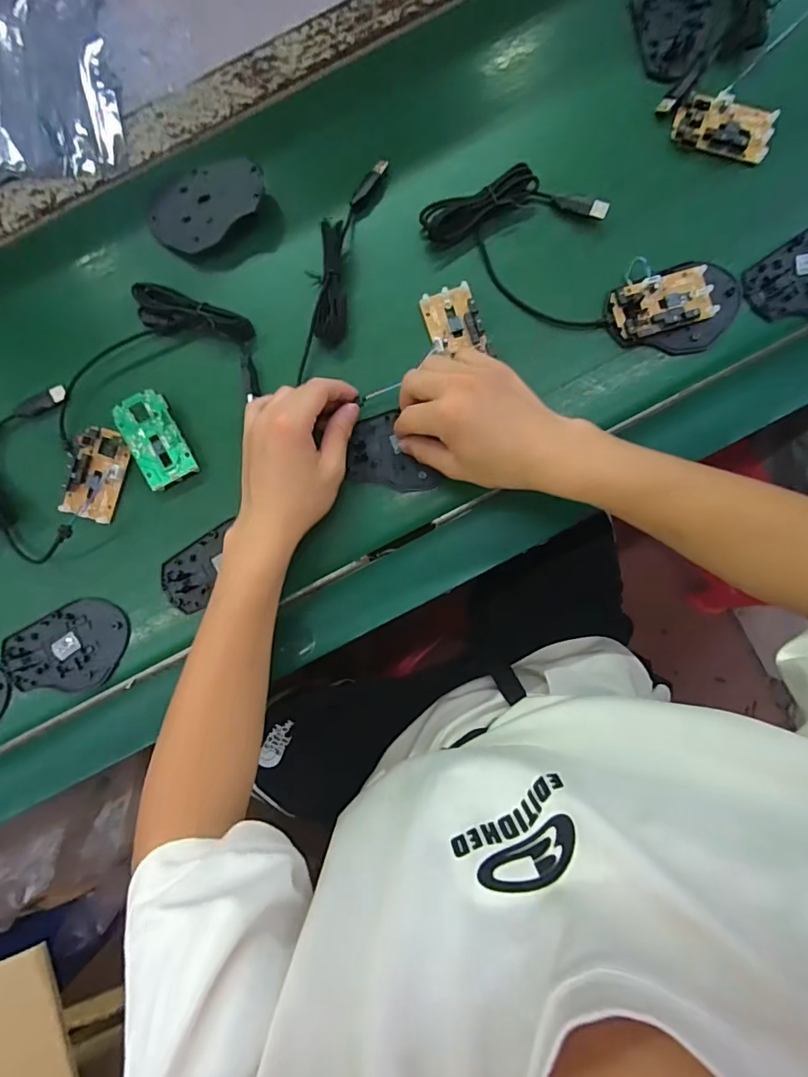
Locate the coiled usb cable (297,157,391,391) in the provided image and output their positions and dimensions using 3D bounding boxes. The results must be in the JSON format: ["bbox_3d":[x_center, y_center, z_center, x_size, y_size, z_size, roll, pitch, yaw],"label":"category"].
[{"bbox_3d":[-0.057,-0.237,0.436,0.035,0.032,0.197,14,87,1],"label":"coiled usb cable"}]

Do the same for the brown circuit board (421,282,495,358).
[{"bbox_3d":[0.044,-0.187,0.431,0.047,0.011,0.060,-17,86,1],"label":"brown circuit board"}]

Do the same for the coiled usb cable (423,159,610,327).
[{"bbox_3d":[0.108,-0.263,0.430,0.179,0.022,0.099,29,87,2],"label":"coiled usb cable"}]

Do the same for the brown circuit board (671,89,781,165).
[{"bbox_3d":[0.283,-0.365,0.439,0.083,0.011,0.049,14,87,2],"label":"brown circuit board"}]

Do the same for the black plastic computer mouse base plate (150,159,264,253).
[{"bbox_3d":[-0.174,-0.297,0.441,0.102,0.024,0.072,-31,87,-1],"label":"black plastic computer mouse base plate"}]

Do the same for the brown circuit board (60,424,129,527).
[{"bbox_3d":[-0.272,-0.057,0.438,0.049,0.011,0.079,17,87,2],"label":"brown circuit board"}]

